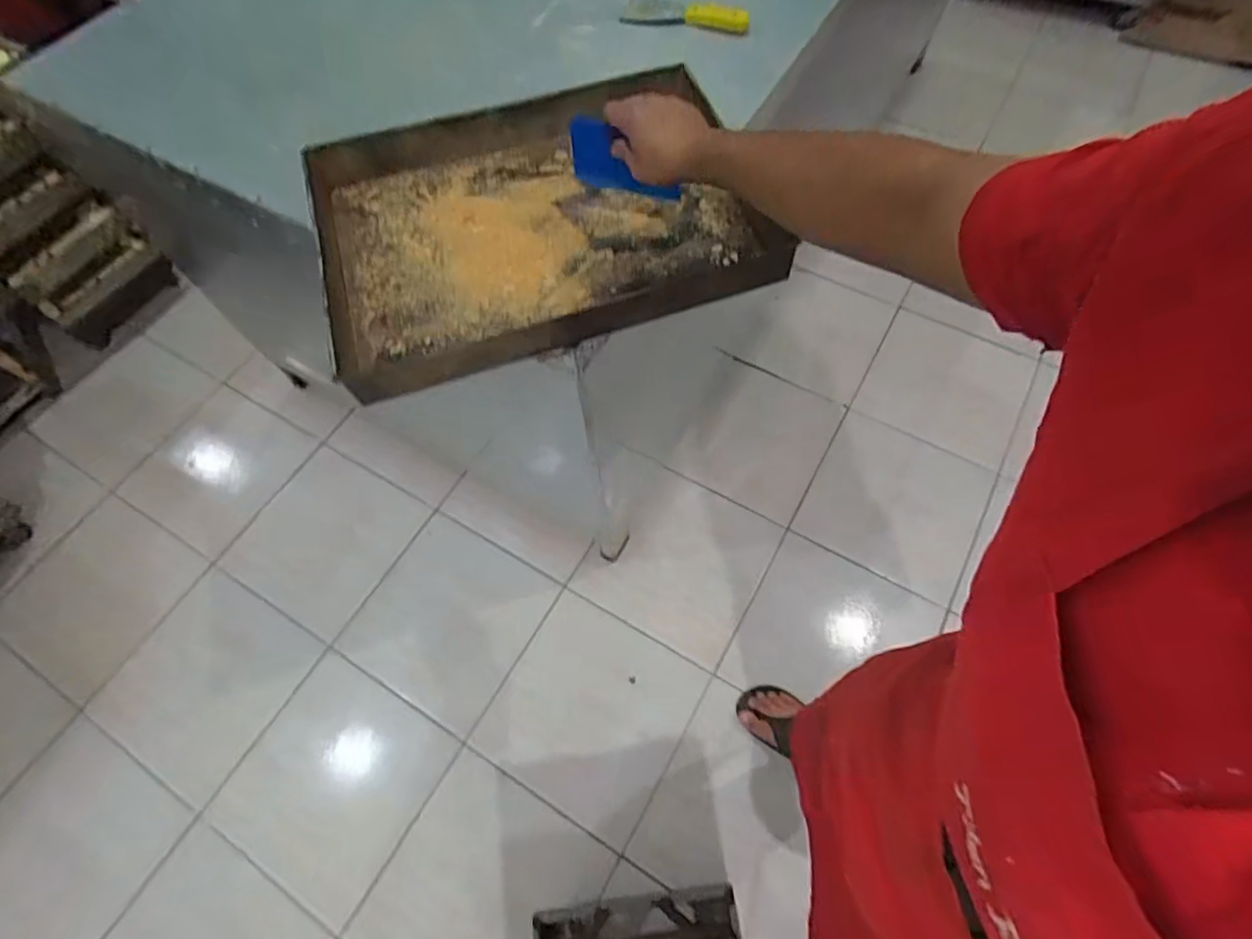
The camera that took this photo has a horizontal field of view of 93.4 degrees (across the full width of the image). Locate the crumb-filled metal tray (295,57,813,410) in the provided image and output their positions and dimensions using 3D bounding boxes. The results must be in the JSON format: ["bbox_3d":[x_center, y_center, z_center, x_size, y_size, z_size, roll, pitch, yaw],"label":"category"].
[{"bbox_3d":[-0.105,-0.308,0.729,0.518,0.069,0.376,-16,64,-7],"label":"crumb-filled metal tray"}]

